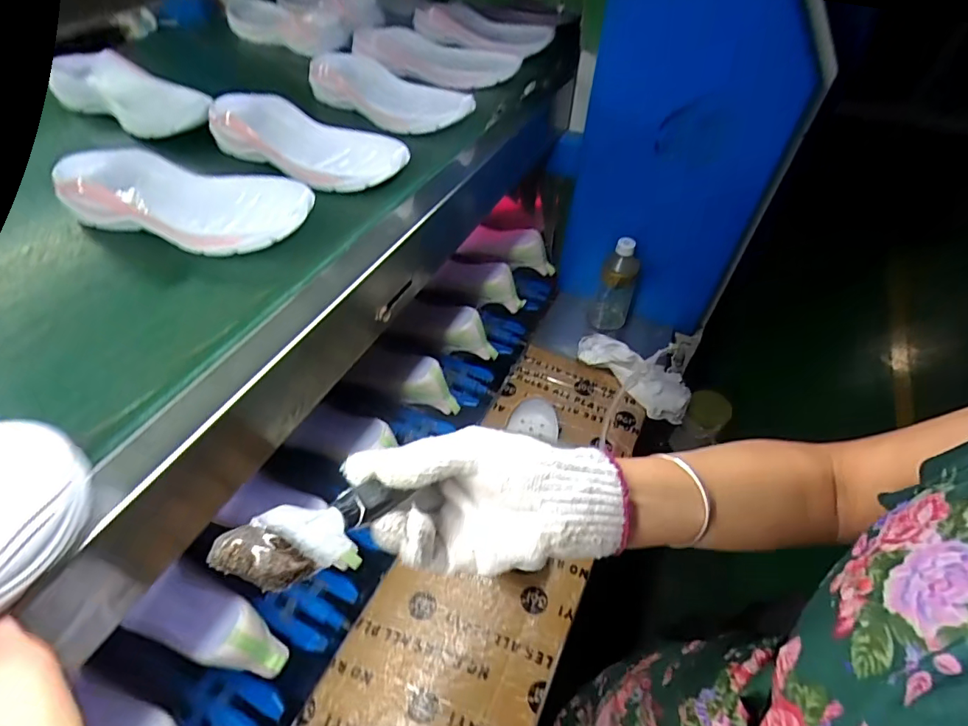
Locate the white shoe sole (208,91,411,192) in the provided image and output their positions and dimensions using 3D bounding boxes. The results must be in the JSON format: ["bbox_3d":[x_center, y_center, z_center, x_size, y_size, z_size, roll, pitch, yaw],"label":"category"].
[{"bbox_3d":[-0.195,-0.234,0.533,0.236,0.057,0.071,28,55,20],"label":"white shoe sole"}]

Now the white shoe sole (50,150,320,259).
[{"bbox_3d":[-0.279,-0.154,0.463,0.236,0.055,0.083,15,51,11],"label":"white shoe sole"}]

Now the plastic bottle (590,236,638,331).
[{"bbox_3d":[0.228,-0.128,0.841,0.065,0.197,0.062,12,51,9],"label":"plastic bottle"}]

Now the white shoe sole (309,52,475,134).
[{"bbox_3d":[-0.117,-0.334,0.604,0.240,0.044,0.079,30,54,23],"label":"white shoe sole"}]

